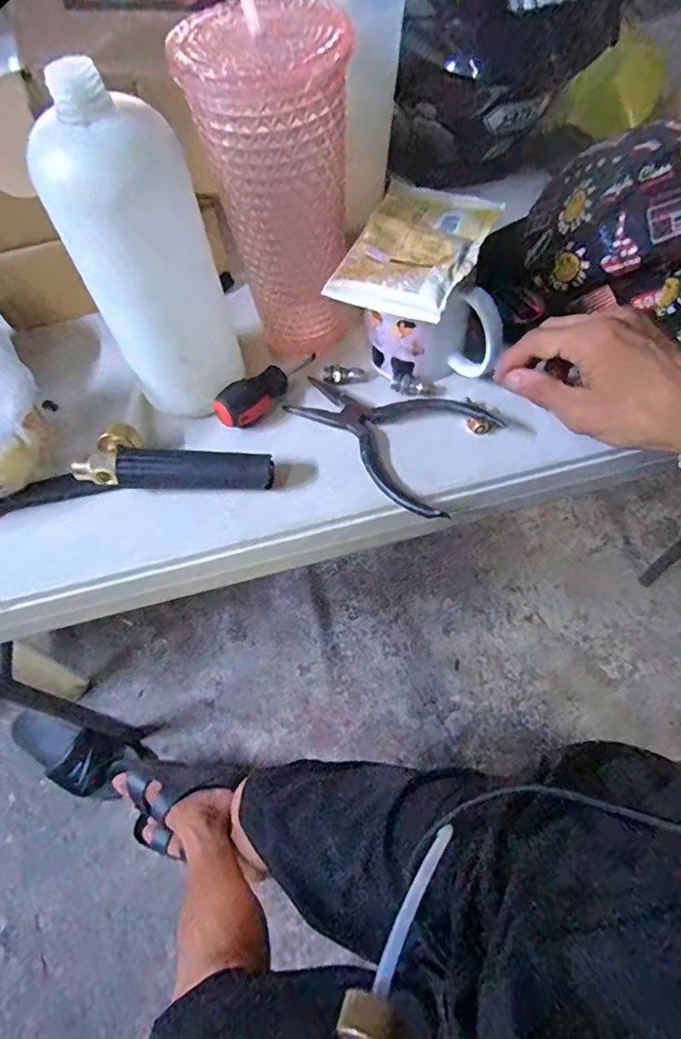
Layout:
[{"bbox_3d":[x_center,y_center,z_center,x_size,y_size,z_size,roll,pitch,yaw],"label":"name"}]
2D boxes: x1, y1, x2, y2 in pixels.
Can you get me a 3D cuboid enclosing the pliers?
[{"bbox_3d":[0.028,-0.067,0.409,0.153,0.016,0.096,27,67,18],"label":"pliers"}]

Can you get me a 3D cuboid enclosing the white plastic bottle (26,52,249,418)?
[{"bbox_3d":[-0.123,-0.156,0.357,0.083,0.199,0.067,-14,62,-3],"label":"white plastic bottle"}]

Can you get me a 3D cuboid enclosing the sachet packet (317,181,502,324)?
[{"bbox_3d":[0.054,-0.189,0.374,0.081,0.011,0.121,23,66,16],"label":"sachet packet"}]

